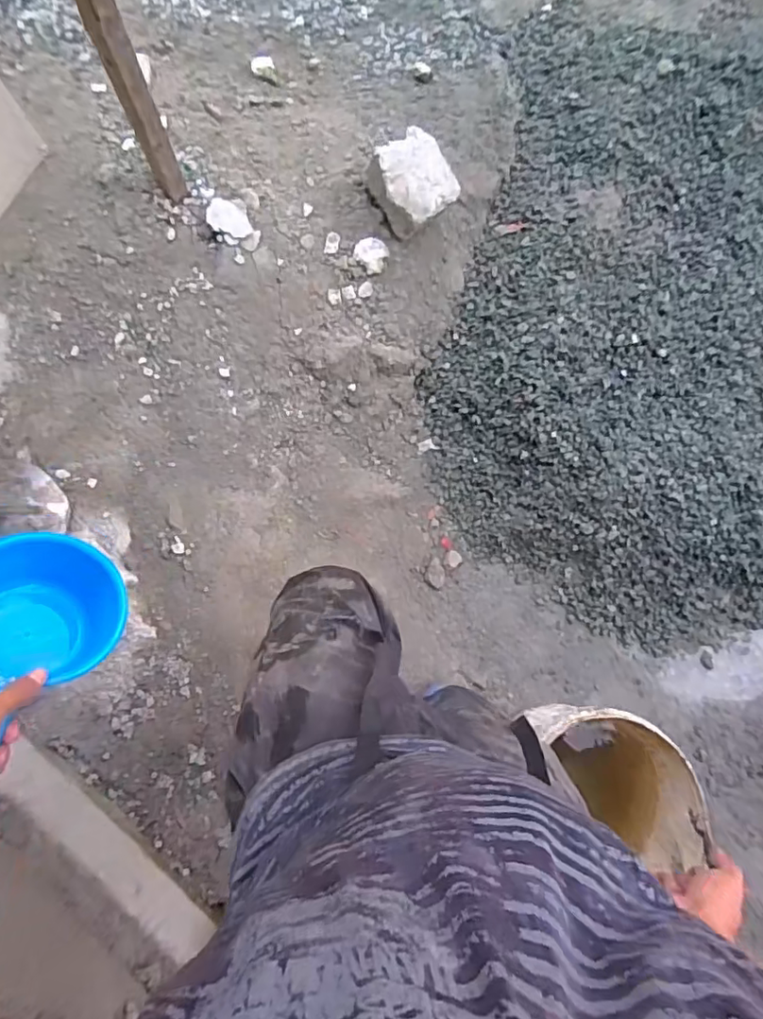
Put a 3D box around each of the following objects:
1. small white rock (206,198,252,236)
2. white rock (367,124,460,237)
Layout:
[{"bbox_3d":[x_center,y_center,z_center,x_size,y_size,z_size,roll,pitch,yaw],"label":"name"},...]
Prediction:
[{"bbox_3d":[-0.365,-0.698,1.292,0.110,0.032,0.072,19,81,0],"label":"small white rock"},{"bbox_3d":[0.085,-0.816,1.331,0.182,0.124,0.186,-34,91,-7],"label":"white rock"}]

